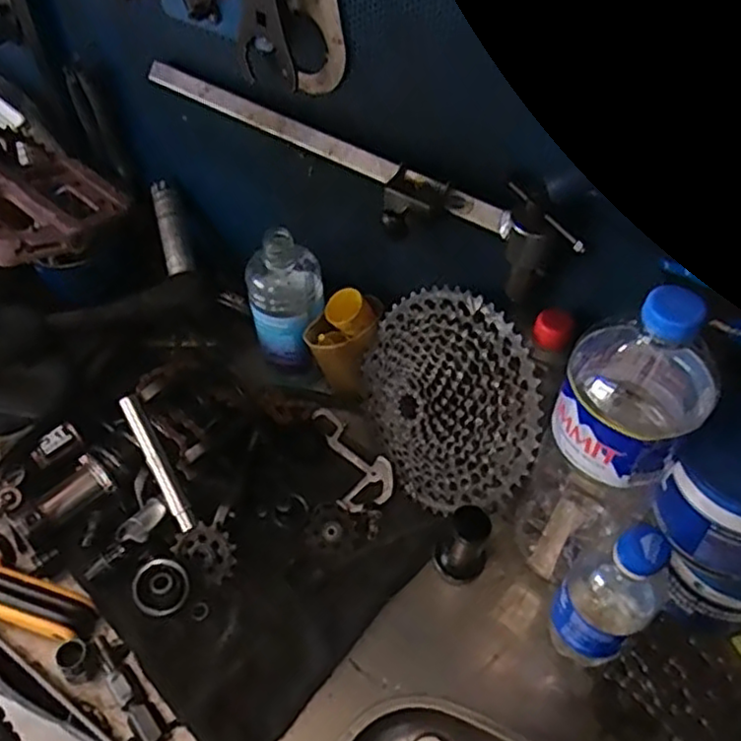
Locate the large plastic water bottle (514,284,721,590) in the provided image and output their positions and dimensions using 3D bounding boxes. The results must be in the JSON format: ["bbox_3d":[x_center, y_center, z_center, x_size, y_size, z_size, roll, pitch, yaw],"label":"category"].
[{"bbox_3d":[0.173,0.059,0.495,0.091,0.314,0.106,21,52,17],"label":"large plastic water bottle"}]

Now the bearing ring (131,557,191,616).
[{"bbox_3d":[-0.173,0.179,0.560,0.046,0.009,0.045,6,69,-16],"label":"bearing ring"}]

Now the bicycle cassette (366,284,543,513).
[{"bbox_3d":[0.054,0.025,0.582,0.047,0.179,0.193,-6,64,-46],"label":"bicycle cassette"}]

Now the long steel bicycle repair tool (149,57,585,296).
[{"bbox_3d":[-0.032,-0.157,0.565,0.419,0.075,0.057,25,54,20],"label":"long steel bicycle repair tool"}]

